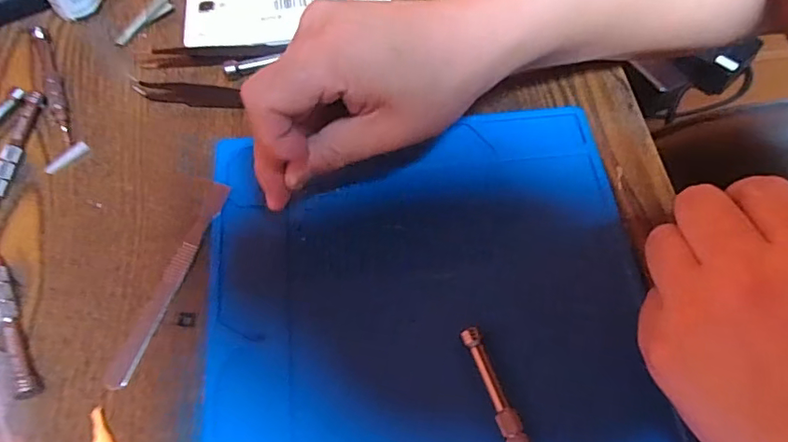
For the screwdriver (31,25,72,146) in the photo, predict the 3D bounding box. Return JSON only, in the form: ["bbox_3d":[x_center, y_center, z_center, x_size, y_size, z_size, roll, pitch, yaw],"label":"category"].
[{"bbox_3d":[-0.222,-0.090,0.346,0.010,0.011,0.099,-24,65,-11],"label":"screwdriver"}]

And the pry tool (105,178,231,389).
[{"bbox_3d":[-0.120,0.031,0.289,0.019,0.004,0.120,12,67,12],"label":"pry tool"}]

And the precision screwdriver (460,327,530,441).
[{"bbox_3d":[0.055,0.099,0.248,0.010,0.014,0.102,-18,64,-8],"label":"precision screwdriver"}]

